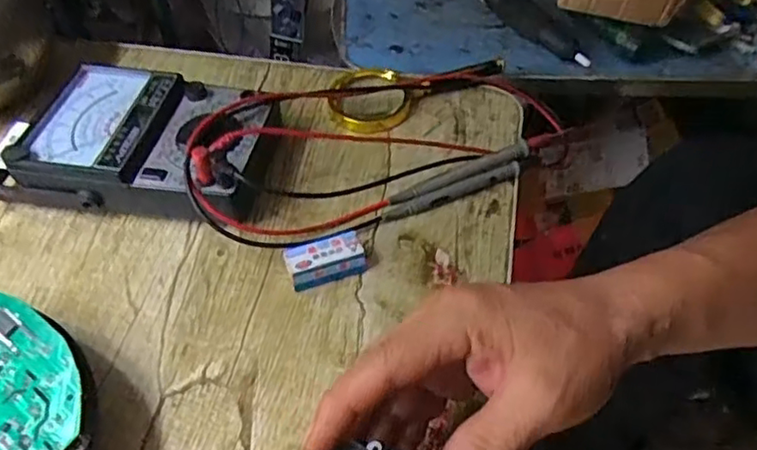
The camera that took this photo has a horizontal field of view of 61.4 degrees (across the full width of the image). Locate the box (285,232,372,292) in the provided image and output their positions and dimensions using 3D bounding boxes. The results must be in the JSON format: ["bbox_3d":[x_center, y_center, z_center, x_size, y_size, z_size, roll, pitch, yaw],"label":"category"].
[{"bbox_3d":[-0.034,0.023,0.417,0.049,0.025,0.022,-13,51,-10],"label":"box"}]

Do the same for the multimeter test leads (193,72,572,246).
[{"bbox_3d":[0.006,-0.077,0.472,0.296,0.066,0.138,-19,53,-14],"label":"multimeter test leads"}]

